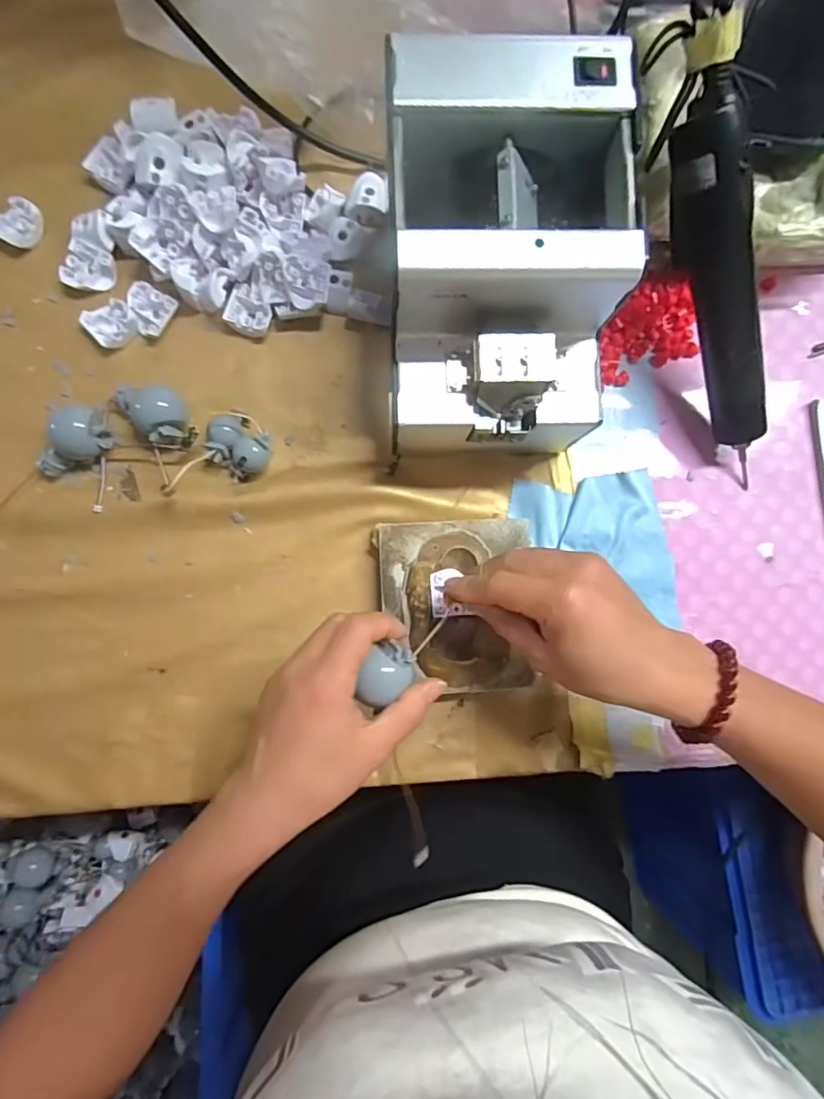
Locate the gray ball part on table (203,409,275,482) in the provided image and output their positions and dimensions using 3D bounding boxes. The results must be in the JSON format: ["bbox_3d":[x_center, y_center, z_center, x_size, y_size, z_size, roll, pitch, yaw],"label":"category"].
[{"bbox_3d":[-0.119,-0.070,0.381,0.044,0.026,0.038,41,86,1],"label":"gray ball part on table"}]

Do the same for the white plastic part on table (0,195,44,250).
[{"bbox_3d":[-0.279,-0.230,0.392,0.034,0.014,0.032,0,86,-2],"label":"white plastic part on table"}]

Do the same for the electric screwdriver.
[{"bbox_3d":[0.196,-0.153,0.348,0.036,0.031,0.234,-25,116,-4],"label":"electric screwdriver"}]

